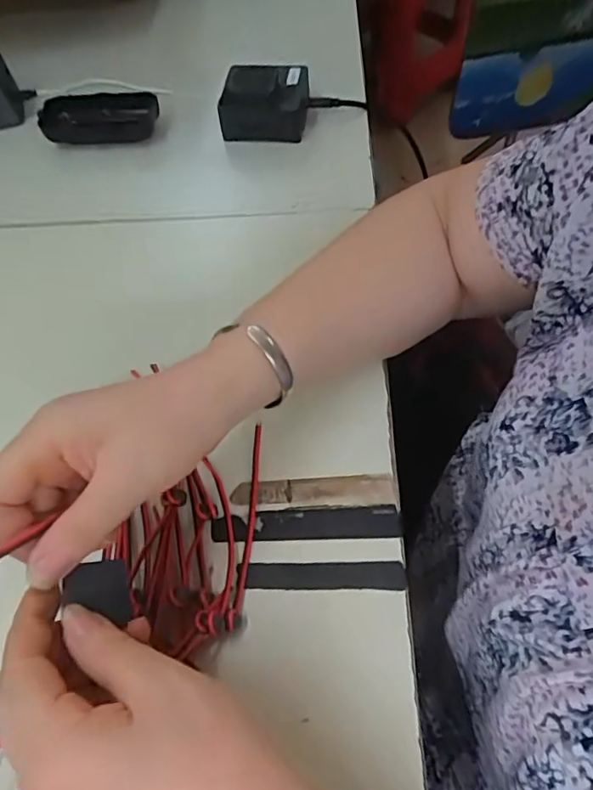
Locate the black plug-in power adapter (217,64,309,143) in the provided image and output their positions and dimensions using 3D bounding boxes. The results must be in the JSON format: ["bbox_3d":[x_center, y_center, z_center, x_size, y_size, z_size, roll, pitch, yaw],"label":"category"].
[{"bbox_3d":[-0.030,-0.271,0.494,0.086,0.045,0.063,-5,60,0],"label":"black plug-in power adapter"}]

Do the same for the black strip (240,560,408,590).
[{"bbox_3d":[0.016,0.105,0.309,0.092,0.004,0.016,-1,60,3],"label":"black strip"}]

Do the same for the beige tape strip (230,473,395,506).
[{"bbox_3d":[0.010,0.061,0.334,0.100,0.004,0.019,-3,60,2],"label":"beige tape strip"}]

